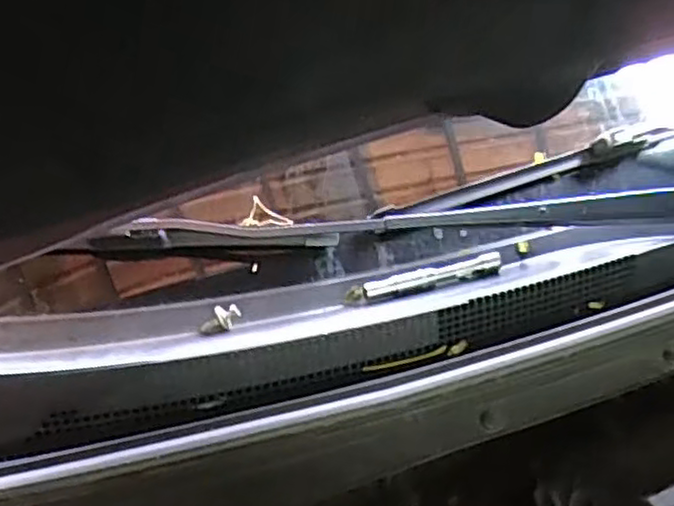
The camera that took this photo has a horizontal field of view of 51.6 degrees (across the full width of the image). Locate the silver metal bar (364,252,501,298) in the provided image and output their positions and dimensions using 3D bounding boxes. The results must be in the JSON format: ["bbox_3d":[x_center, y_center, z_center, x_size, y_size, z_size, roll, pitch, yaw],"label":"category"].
[{"bbox_3d":[0.084,0.020,0.604,0.124,0.014,0.015,-11,38,-11],"label":"silver metal bar"}]

